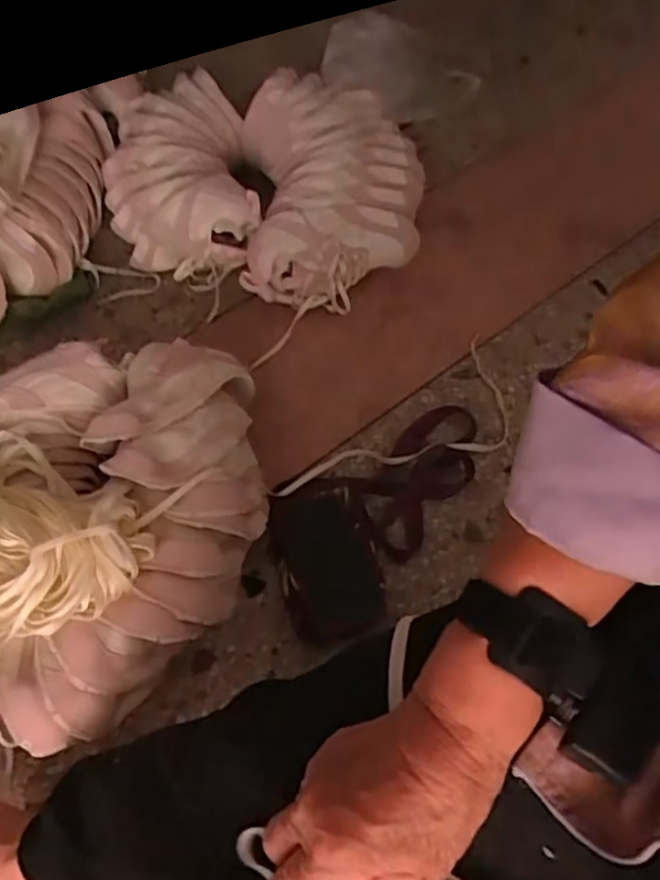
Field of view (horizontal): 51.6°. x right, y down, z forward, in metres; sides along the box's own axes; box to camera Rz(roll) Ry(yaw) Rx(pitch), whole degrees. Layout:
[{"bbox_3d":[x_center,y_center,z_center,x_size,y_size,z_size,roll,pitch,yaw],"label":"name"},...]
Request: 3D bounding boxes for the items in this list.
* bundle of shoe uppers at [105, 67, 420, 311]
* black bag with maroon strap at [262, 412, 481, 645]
[{"bbox_3d":[-0.114,-0.424,1.113,0.498,0.165,0.476,-9,58,-1],"label":"bundle of shoe uppers"},{"bbox_3d":[0.075,0.090,0.823,0.319,0.036,0.198,-26,60,-12],"label":"black bag with maroon strap"}]

